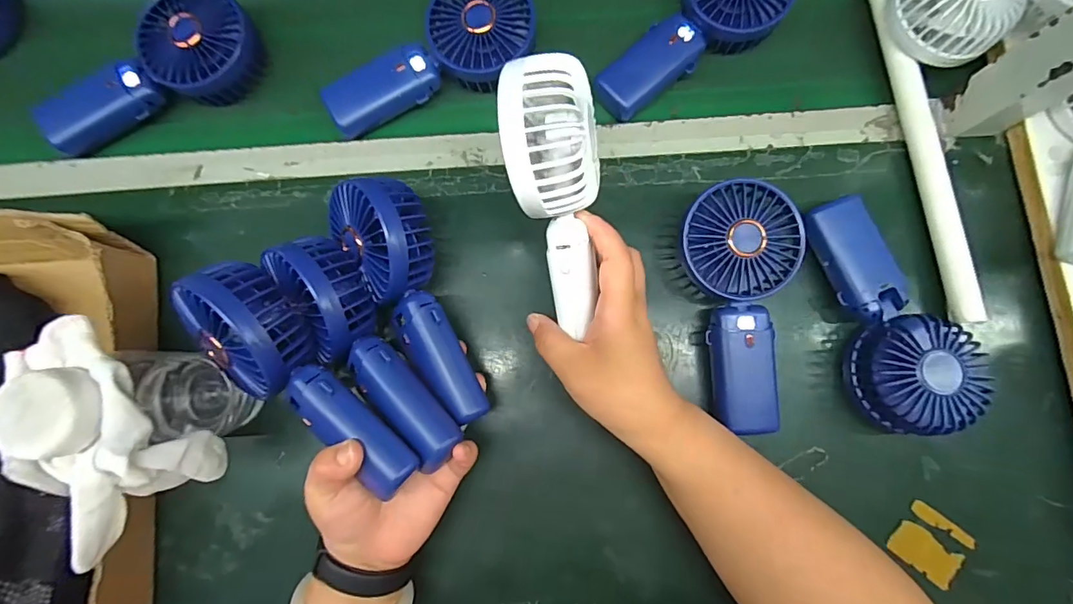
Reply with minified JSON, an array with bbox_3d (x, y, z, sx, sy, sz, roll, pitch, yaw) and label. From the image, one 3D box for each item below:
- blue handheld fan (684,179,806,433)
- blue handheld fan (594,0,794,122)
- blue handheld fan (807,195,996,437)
[{"bbox_3d":[0.161,0.003,0.373,0.089,0.052,0.181,-12,82,-3],"label":"blue handheld fan"},{"bbox_3d":[0.133,-0.219,0.412,0.083,0.045,0.177,42,83,5],"label":"blue handheld fan"},{"bbox_3d":[0.268,0.006,0.373,0.085,0.048,0.179,-12,82,-3],"label":"blue handheld fan"}]

